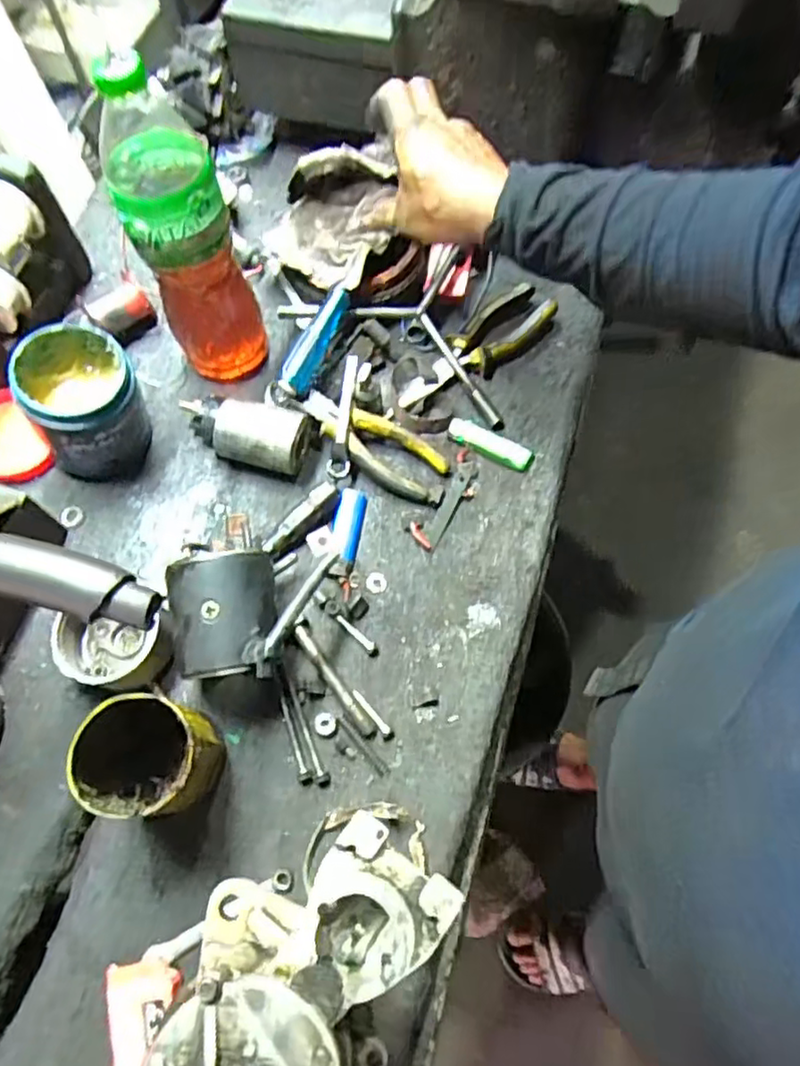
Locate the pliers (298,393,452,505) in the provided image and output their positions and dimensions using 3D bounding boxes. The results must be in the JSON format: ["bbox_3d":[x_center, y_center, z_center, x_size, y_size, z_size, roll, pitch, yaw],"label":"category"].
[{"bbox_3d":[-0.021,-0.079,0.596,0.143,0.022,0.055,36,72,-4],"label":"pliers"}]

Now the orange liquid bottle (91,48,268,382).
[{"bbox_3d":[-0.175,-0.238,0.534,0.077,0.268,0.077,-23,69,-8],"label":"orange liquid bottle"}]

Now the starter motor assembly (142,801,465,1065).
[{"bbox_3d":[-0.052,0.216,0.323,0.104,0.317,0.150,27,71,11],"label":"starter motor assembly"}]

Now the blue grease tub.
[{"bbox_3d":[-0.267,-0.108,0.564,0.092,0.111,0.093,0,68,1],"label":"blue grease tub"}]

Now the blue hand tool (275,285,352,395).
[{"bbox_3d":[-0.078,-0.172,0.601,0.025,0.030,0.114,22,70,10],"label":"blue hand tool"}]

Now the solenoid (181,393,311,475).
[{"bbox_3d":[-0.137,-0.089,0.584,0.105,0.044,0.049,9,68,4],"label":"solenoid"}]

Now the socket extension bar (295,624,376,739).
[{"bbox_3d":[-0.054,0.120,0.539,0.012,0.016,0.104,-35,71,-12],"label":"socket extension bar"}]

